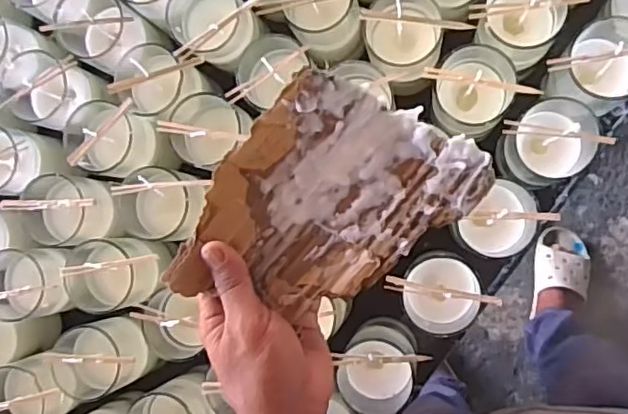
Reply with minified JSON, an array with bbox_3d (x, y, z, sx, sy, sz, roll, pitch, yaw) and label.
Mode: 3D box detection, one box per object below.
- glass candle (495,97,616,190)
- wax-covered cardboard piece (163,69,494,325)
[{"bbox_3d":[0.208,-0.057,0.549,0.076,0.097,0.070,0,90,9],"label":"glass candle"},{"bbox_3d":[0.000,-0.004,0.379,0.189,0.028,0.120,-36,84,7],"label":"wax-covered cardboard piece"}]

